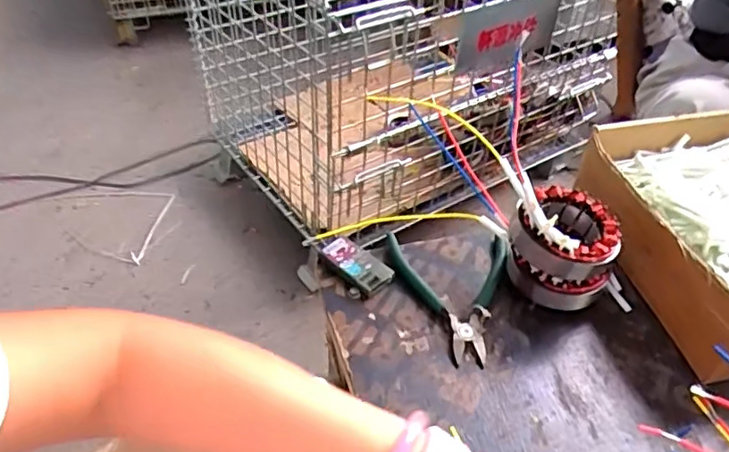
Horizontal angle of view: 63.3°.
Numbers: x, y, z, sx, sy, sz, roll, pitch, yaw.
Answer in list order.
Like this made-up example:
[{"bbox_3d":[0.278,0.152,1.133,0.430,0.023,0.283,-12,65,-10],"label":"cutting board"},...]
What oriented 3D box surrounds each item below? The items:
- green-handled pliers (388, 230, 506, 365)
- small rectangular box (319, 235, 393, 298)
[{"bbox_3d":[0.082,0.059,0.525,0.105,0.020,0.134,-2,44,-6],"label":"green-handled pliers"},{"bbox_3d":[-0.010,0.035,0.549,0.034,0.014,0.074,-32,54,-31],"label":"small rectangular box"}]

